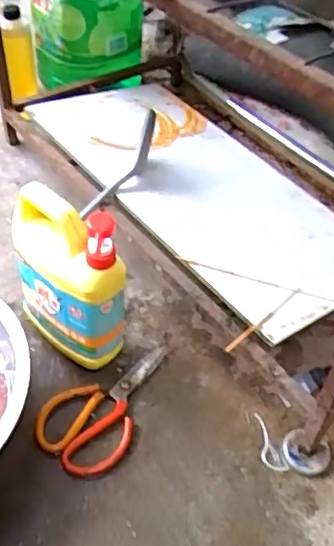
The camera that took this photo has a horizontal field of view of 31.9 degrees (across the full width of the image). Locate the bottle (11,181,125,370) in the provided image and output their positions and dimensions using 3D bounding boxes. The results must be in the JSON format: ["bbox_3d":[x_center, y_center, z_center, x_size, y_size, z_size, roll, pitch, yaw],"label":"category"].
[{"bbox_3d":[-0.119,0.012,0.691,0.152,0.237,0.058,34,50,25],"label":"bottle"}]

